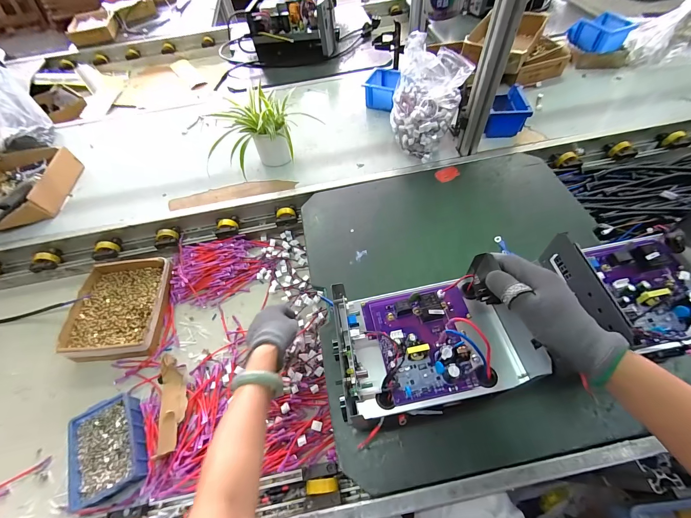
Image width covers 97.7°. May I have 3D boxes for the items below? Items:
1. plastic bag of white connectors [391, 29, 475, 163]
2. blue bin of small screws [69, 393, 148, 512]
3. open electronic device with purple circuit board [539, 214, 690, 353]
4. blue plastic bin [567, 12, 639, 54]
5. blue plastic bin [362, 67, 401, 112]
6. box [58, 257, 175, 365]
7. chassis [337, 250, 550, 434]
[{"bbox_3d":[0.197,-0.371,0.731,0.159,0.206,0.163,10,58,11],"label":"plastic bag of white connectors"},{"bbox_3d":[-0.408,0.325,0.521,0.104,0.045,0.147,-22,58,-9],"label":"blue bin of small screws"},{"bbox_3d":[0.382,0.024,0.371,0.206,0.068,0.149,-10,57,-2],"label":"open electronic device with purple circuit board"},{"bbox_3d":[0.798,-0.709,0.945,0.129,0.056,0.138,-12,57,-3],"label":"blue plastic bin"},{"bbox_3d":[0.103,-0.501,0.894,0.078,0.073,0.109,12,59,13],"label":"blue plastic bin"},{"bbox_3d":[-0.500,0.105,0.678,0.206,0.046,0.228,-7,57,1],"label":"box"},{"bbox_3d":[0.093,0.098,0.371,0.208,0.073,0.150,-11,57,-2],"label":"chassis"}]

